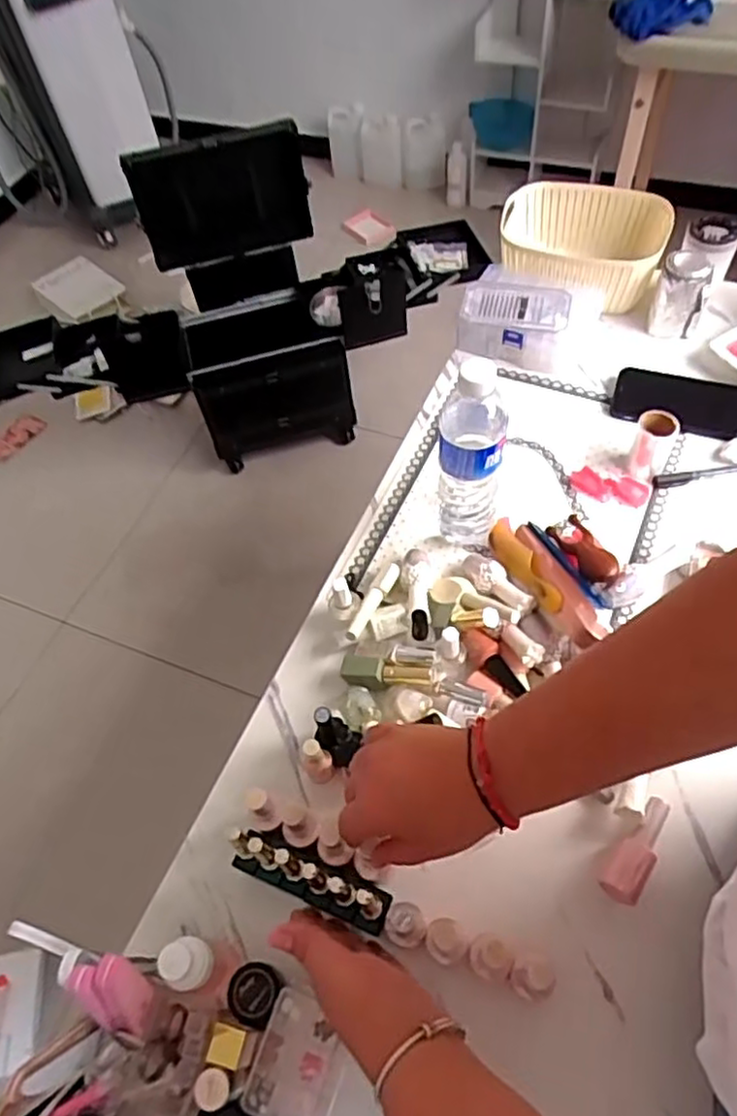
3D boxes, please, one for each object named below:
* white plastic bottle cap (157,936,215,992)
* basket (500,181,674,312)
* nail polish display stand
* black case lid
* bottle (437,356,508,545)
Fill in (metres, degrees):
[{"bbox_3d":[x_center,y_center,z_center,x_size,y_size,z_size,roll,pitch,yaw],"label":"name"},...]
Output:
[{"bbox_3d":[-0.126,0.282,0.479,0.028,0.042,0.031,18,61,16],"label":"white plastic bottle cap"},{"bbox_3d":[0.295,-0.425,0.943,0.224,0.104,0.163,8,55,5],"label":"basket"},{"bbox_3d":[-0.051,0.244,0.534,0.137,0.044,0.032,17,56,17],"label":"nail polish display stand"},{"bbox_3d":[-0.321,-0.772,1.499,0.375,0.269,0.057,-8,66,4],"label":"black case lid"},{"bbox_3d":[0.098,-0.095,0.670,0.064,0.219,0.055,6,58,9],"label":"bottle"}]

